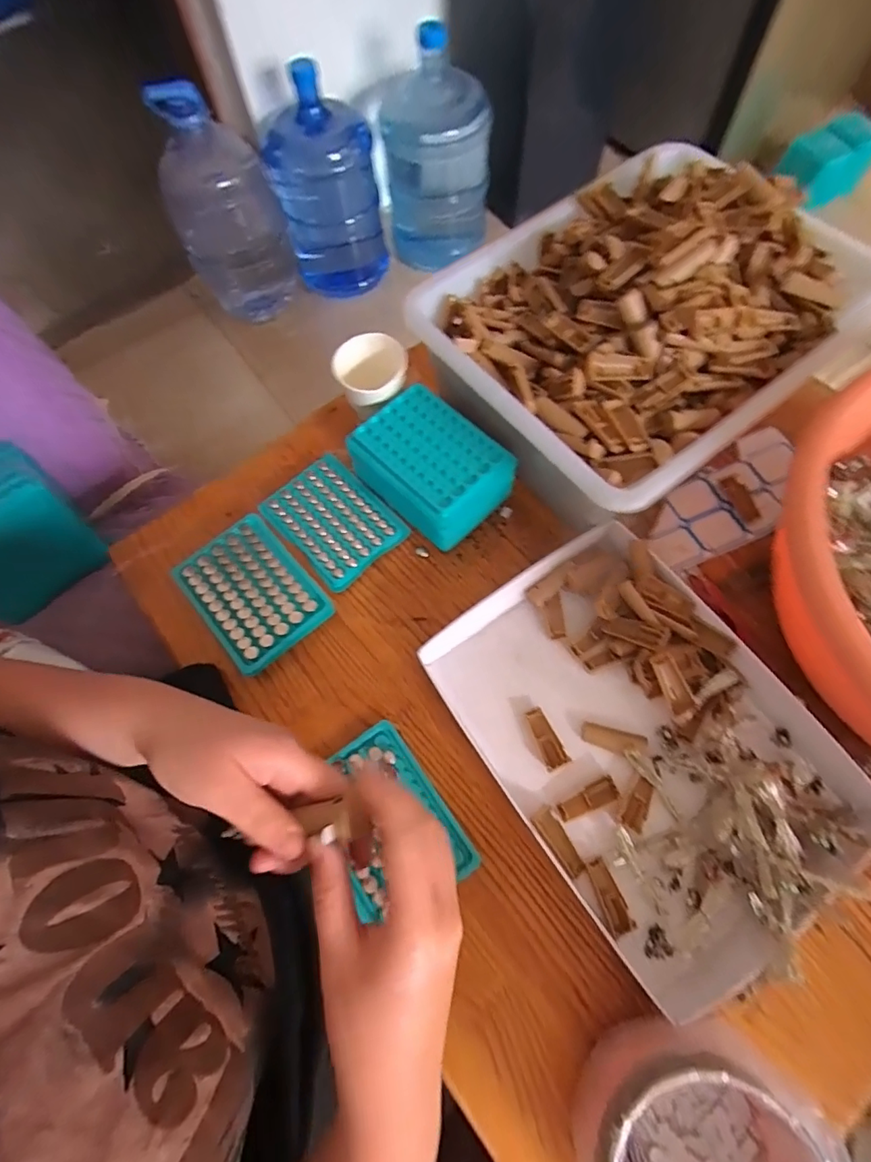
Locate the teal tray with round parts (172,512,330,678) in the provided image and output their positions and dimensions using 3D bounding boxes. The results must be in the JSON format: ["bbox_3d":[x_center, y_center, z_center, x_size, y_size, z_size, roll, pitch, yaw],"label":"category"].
[{"bbox_3d":[-0.167,0.011,0.470,0.096,0.019,0.130,-38,72,-12],"label":"teal tray with round parts"}]

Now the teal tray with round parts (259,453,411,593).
[{"bbox_3d":[-0.100,-0.061,0.502,0.092,0.009,0.125,-42,73,-13],"label":"teal tray with round parts"}]

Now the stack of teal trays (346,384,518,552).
[{"bbox_3d":[-0.005,-0.105,0.488,0.128,0.069,0.100,42,76,17],"label":"stack of teal trays"}]

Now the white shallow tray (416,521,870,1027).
[{"bbox_3d":[0.157,0.118,0.398,0.216,0.052,0.301,-33,71,-10],"label":"white shallow tray"}]

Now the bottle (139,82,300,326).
[{"bbox_3d":[-0.498,-0.871,1.213,0.242,0.438,0.268,-25,70,-7],"label":"bottle"}]

